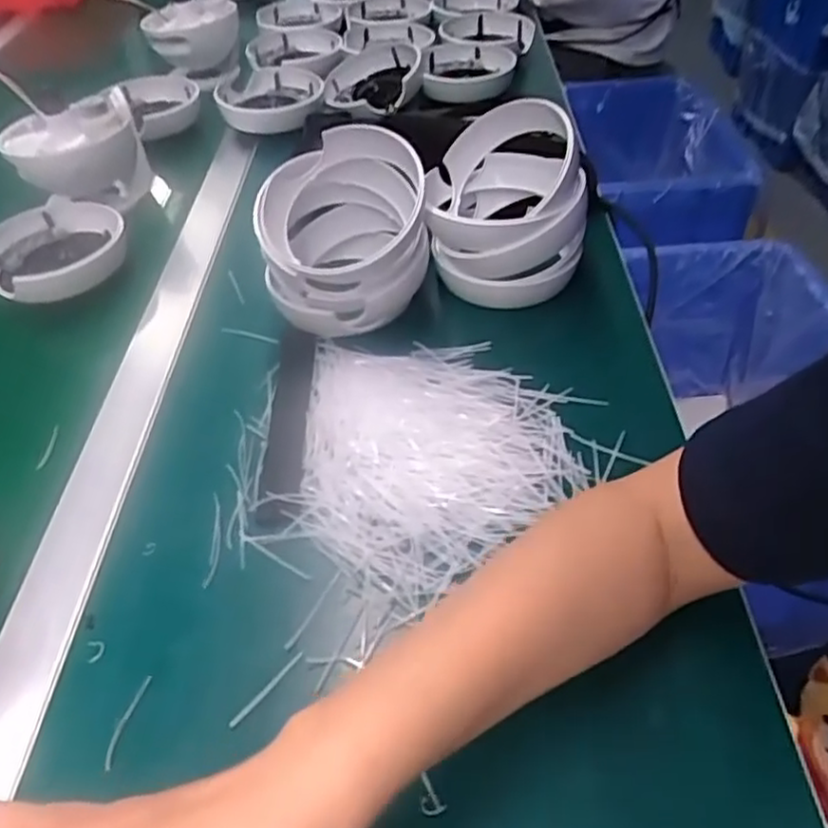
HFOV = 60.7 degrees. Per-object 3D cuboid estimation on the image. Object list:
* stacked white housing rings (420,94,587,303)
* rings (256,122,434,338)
[{"bbox_3d":[0.068,-0.158,0.541,0.113,0.117,0.118,0,46,0],"label":"stacked white housing rings"},{"bbox_3d":[-0.054,-0.142,0.524,0.114,0.108,0.119,-9,46,-4],"label":"rings"}]

